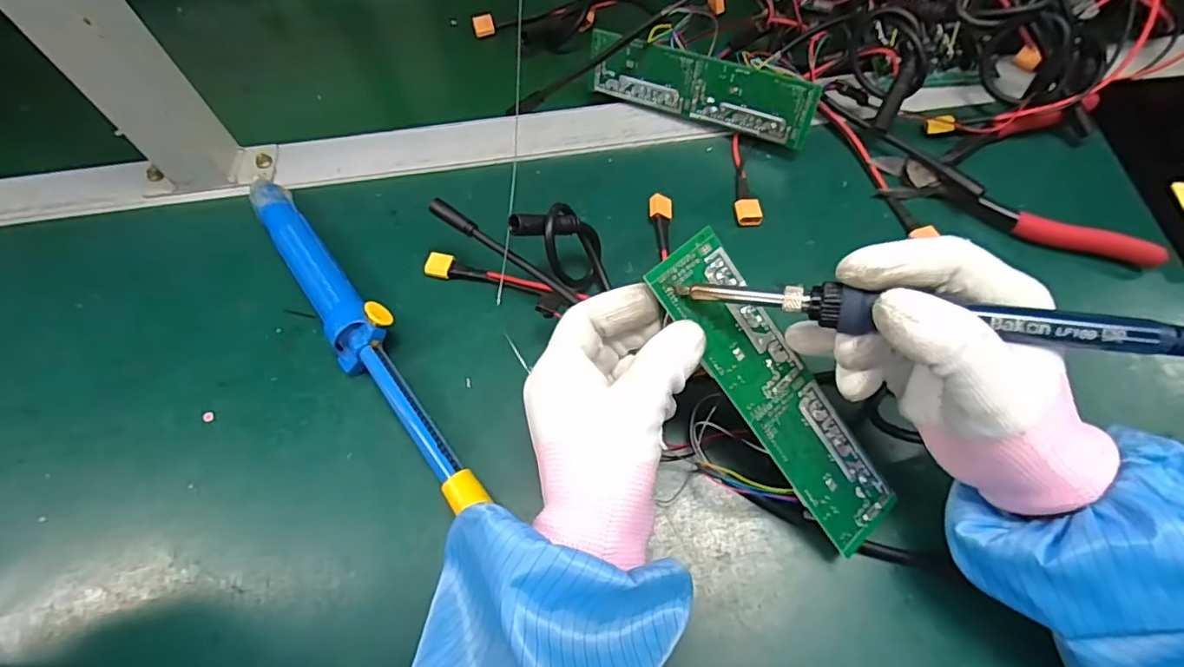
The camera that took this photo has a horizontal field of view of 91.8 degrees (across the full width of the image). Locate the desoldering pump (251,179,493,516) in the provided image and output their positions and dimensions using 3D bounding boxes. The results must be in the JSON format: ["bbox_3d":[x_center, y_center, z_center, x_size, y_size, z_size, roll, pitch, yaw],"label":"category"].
[{"bbox_3d":[-0.150,-0.006,0.364,0.038,0.034,0.286,-34,66,-13],"label":"desoldering pump"}]

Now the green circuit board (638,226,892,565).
[{"bbox_3d":[0.092,0.030,0.284,0.044,0.004,0.170,-37,96,-15],"label":"green circuit board"}]

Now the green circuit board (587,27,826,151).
[{"bbox_3d":[0.076,-0.182,0.423,0.171,0.046,0.006,24,43,16],"label":"green circuit board"}]

